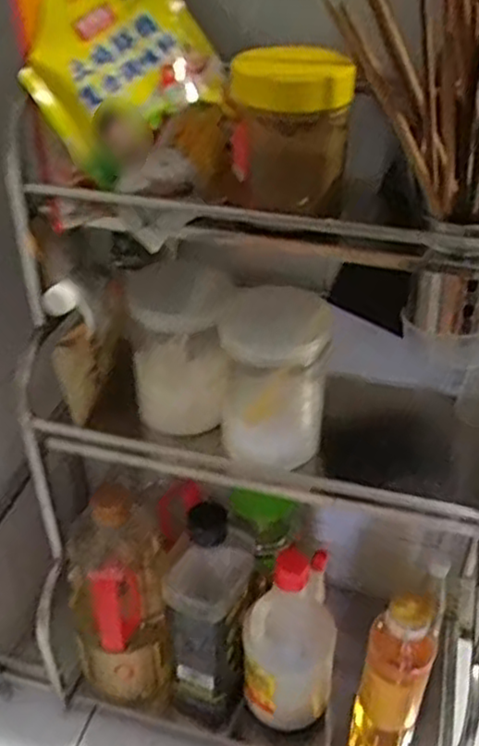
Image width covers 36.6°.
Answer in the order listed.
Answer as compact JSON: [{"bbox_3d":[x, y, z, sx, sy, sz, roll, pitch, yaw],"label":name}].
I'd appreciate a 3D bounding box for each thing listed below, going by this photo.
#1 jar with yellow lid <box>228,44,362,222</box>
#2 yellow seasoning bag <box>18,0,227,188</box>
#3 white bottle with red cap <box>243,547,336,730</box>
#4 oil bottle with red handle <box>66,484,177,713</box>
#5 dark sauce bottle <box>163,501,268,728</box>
[{"bbox_3d":[0.033,-0.161,0.485,0.076,0.096,0.072,1,36,0],"label":"jar with yellow lid"},{"bbox_3d":[-0.085,-0.217,0.494,0.123,0.123,0.031,-42,12,-16],"label":"yellow seasoning bag"},{"bbox_3d":[0.049,0.249,0.683,0.081,0.187,0.069,5,36,5],"label":"white bottle with red cap"},{"bbox_3d":[-0.113,0.219,0.697,0.087,0.243,0.087,-8,37,-13],"label":"oil bottle with red handle"},{"bbox_3d":[-0.021,0.226,0.683,0.078,0.257,0.086,5,36,6],"label":"dark sauce bottle"}]

